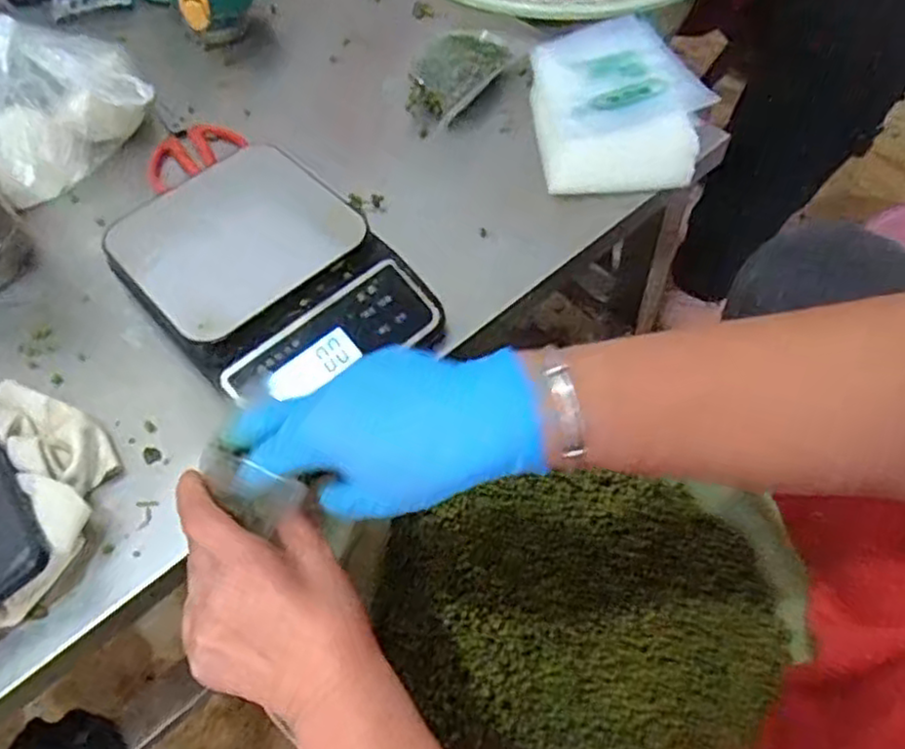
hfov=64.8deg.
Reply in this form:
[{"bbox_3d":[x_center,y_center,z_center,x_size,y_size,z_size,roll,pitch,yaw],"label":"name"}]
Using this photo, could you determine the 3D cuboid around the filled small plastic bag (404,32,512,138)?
[{"bbox_3d":[0.002,-0.271,0.631,0.066,0.030,0.116,24,61,18],"label":"filled small plastic bag"}]

